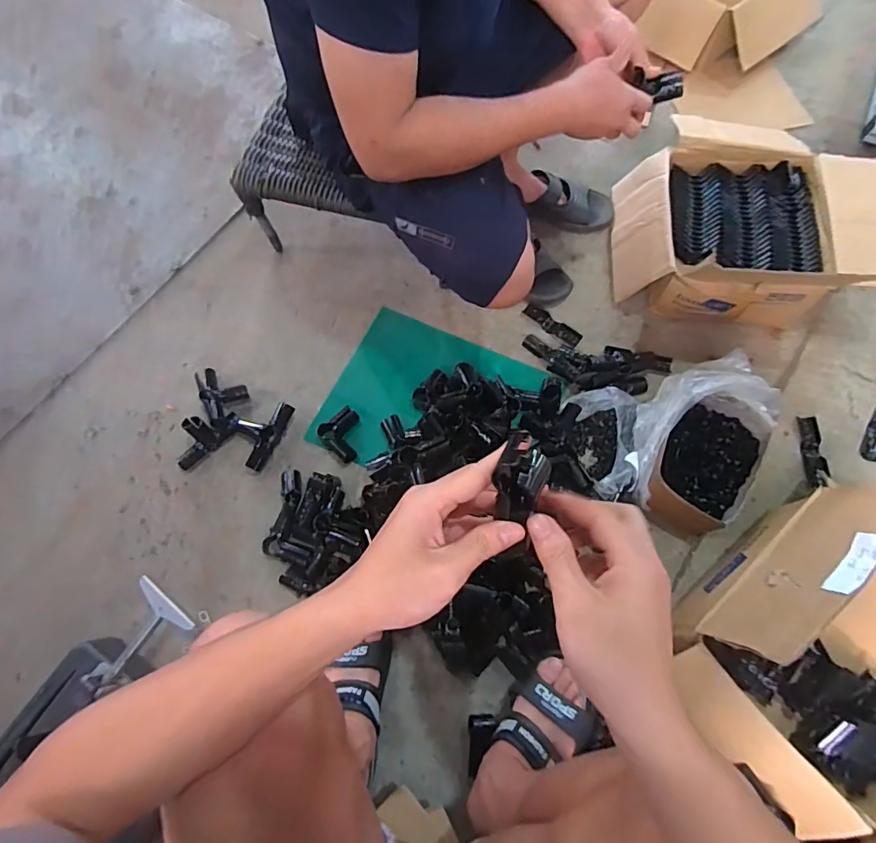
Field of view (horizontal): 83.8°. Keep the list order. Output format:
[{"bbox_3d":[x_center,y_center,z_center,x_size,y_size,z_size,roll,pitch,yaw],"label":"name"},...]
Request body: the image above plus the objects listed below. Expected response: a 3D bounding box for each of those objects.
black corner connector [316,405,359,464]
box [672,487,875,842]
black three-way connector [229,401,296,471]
[{"bbox_3d":[-0.166,0.026,0.894,0.083,0.042,0.081,42,77,15],"label":"black corner connector"},{"bbox_3d":[0.529,0.320,0.658,0.386,0.256,0.300,-43,74,-12],"label":"box"},{"bbox_3d":[-0.333,0.016,0.895,0.094,0.039,0.127,24,73,10],"label":"black three-way connector"}]

